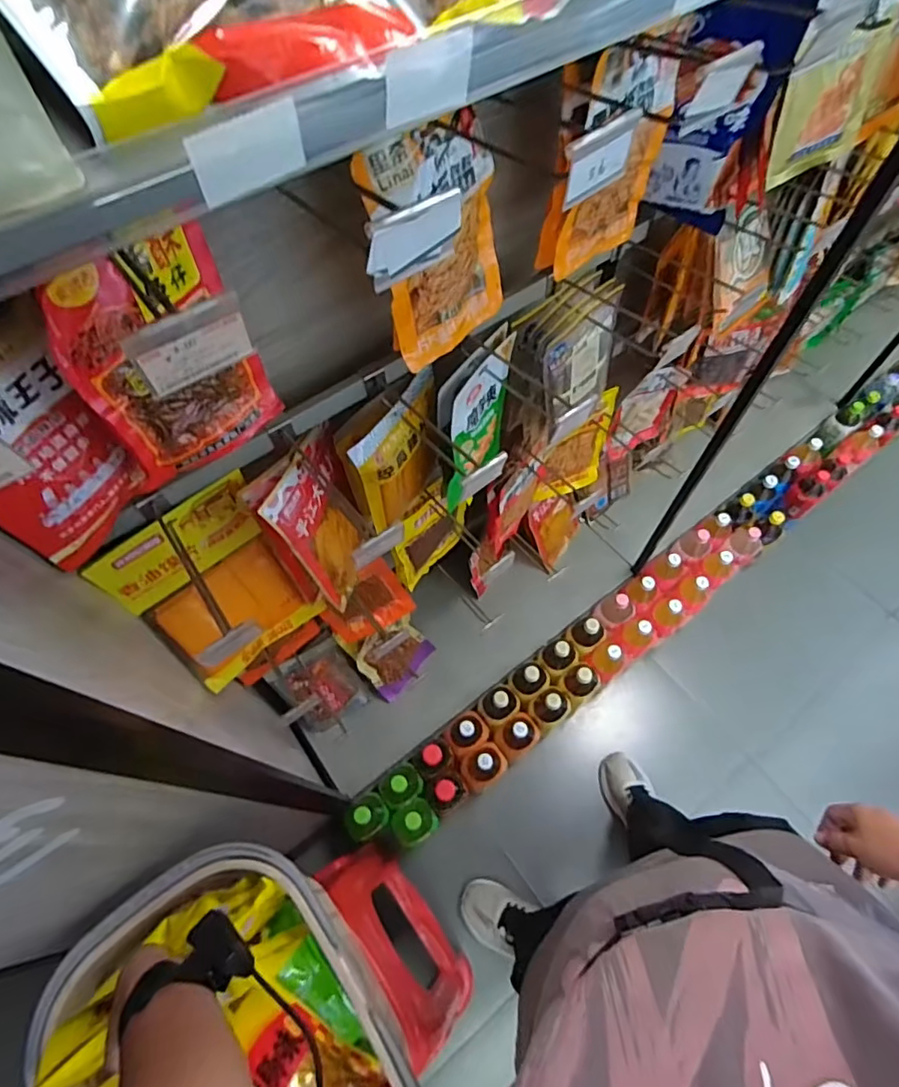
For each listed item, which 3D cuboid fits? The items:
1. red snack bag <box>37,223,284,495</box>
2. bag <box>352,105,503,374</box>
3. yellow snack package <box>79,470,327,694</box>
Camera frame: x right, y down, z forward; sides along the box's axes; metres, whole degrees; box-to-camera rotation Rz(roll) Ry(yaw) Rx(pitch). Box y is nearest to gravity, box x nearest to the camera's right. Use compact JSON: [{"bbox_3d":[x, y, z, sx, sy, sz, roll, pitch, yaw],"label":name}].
[{"bbox_3d":[-0.241,-0.157,0.490,0.026,0.214,0.160,29,67,16],"label":"red snack bag"},{"bbox_3d":[-0.006,-0.309,0.575,0.158,0.225,0.035,-37,68,-16],"label":"bag"},{"bbox_3d":[-0.313,0.058,0.743,0.190,0.267,0.041,-38,46,-18],"label":"yellow snack package"}]

